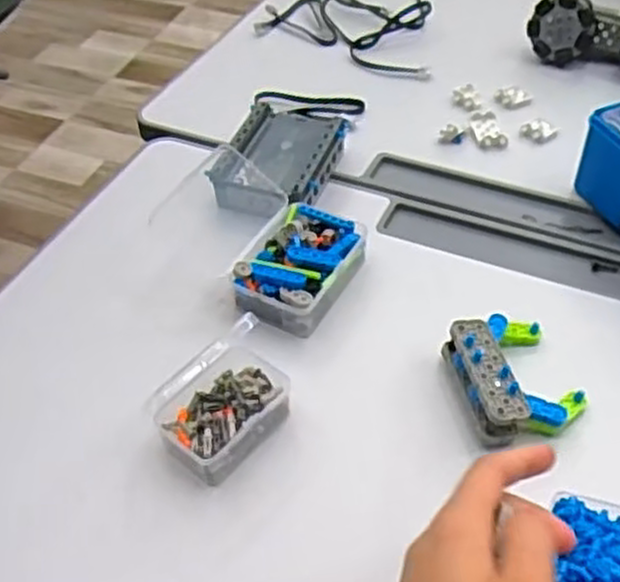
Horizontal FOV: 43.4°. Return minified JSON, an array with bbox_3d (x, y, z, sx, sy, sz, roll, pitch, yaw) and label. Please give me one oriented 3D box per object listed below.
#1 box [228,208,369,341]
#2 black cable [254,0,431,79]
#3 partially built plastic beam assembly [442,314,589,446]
[{"bbox_3d":[-0.007,-0.018,0.540,0.064,0.028,0.100,20,50,20],"label":"box"},{"bbox_3d":[0.036,-0.283,0.812,0.176,0.012,0.191,4,46,6],"label":"black cable"},{"bbox_3d":[0.124,0.050,0.476,0.070,0.030,0.080,-12,47,-9],"label":"partially built plastic beam assembly"}]

